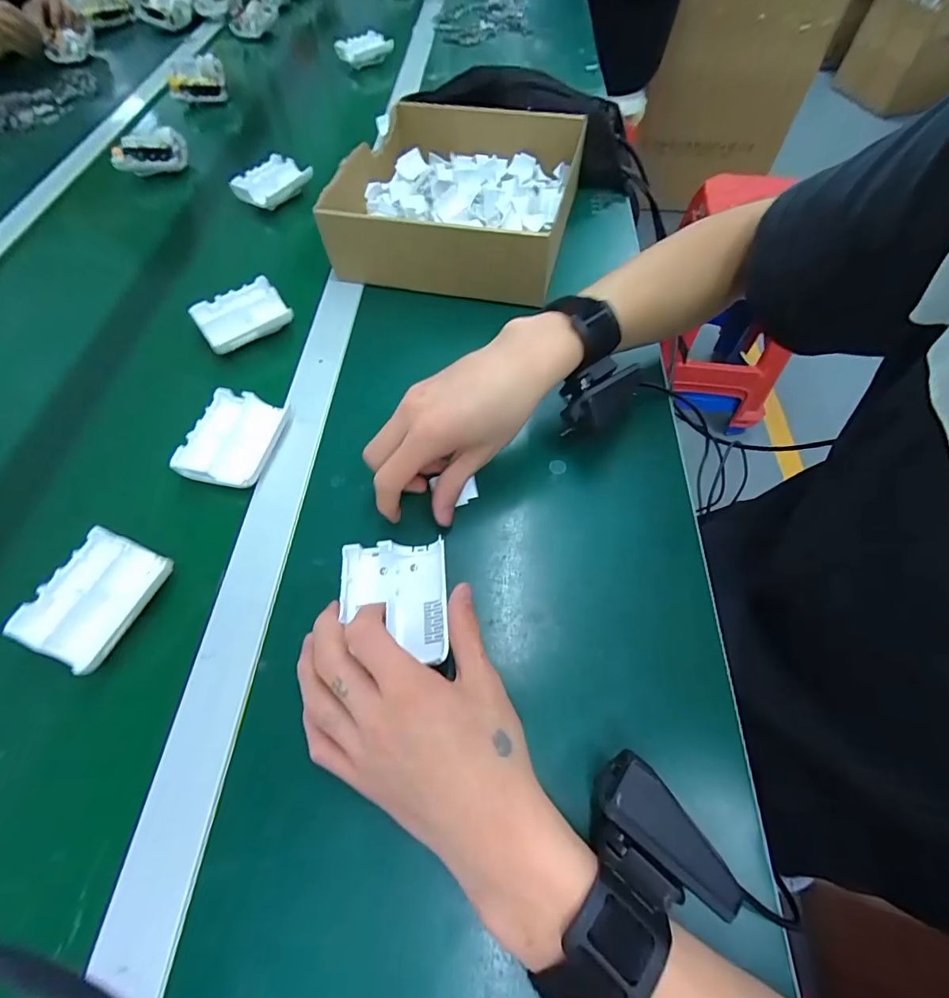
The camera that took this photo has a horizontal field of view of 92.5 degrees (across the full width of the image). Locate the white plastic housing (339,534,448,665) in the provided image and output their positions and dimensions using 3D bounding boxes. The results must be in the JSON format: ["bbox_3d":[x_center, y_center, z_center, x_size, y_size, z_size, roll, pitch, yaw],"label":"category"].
[{"bbox_3d":[-0.052,0.064,0.292,0.066,0.019,0.078,-5,60,-2],"label":"white plastic housing"}]

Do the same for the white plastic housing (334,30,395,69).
[{"bbox_3d":[-0.196,-0.800,0.808,0.103,0.033,0.050,-6,60,-2],"label":"white plastic housing"}]

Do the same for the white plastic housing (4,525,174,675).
[{"bbox_3d":[-0.254,0.067,0.308,0.072,0.018,0.080,19,63,12],"label":"white plastic housing"}]

